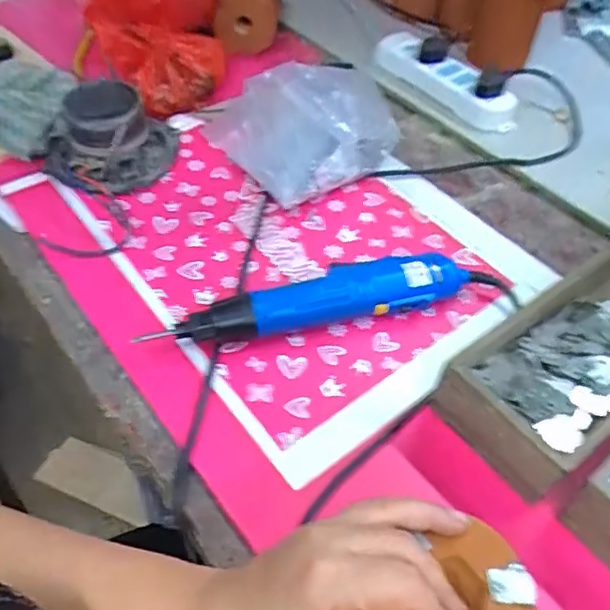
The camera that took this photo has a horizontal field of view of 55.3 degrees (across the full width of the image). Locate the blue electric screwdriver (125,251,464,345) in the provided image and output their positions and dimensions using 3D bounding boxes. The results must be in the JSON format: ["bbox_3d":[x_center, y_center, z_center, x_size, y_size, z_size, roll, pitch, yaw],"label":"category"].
[{"bbox_3d":[0.008,-0.004,0.482,0.273,0.041,0.049,-9,53,-9],"label":"blue electric screwdriver"}]

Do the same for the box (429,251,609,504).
[{"bbox_3d":[0.244,0.024,0.462,0.306,0.063,0.102,-30,58,-23],"label":"box"}]

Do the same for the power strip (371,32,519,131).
[{"bbox_3d":[0.173,-0.282,0.726,0.052,0.033,0.213,-29,58,-24],"label":"power strip"}]

